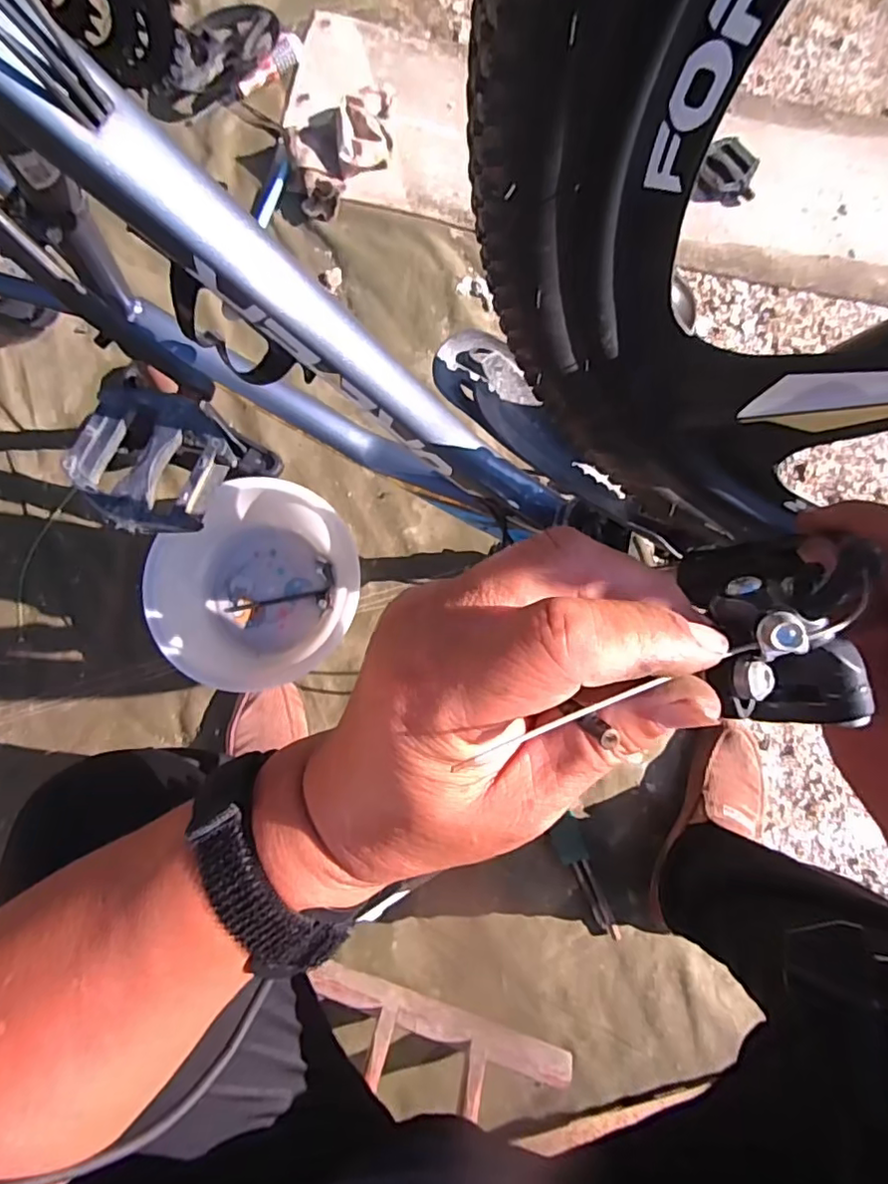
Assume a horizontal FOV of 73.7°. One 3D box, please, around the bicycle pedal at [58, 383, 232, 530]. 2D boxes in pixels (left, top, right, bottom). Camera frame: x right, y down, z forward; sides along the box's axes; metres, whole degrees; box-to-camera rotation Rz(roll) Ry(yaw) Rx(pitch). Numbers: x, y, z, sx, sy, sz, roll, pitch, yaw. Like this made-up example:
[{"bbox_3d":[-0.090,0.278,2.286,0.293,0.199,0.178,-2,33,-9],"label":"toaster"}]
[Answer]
[{"bbox_3d":[-0.180,-0.079,0.365,0.080,0.029,0.086,21,81,-18],"label":"bicycle pedal"}]

